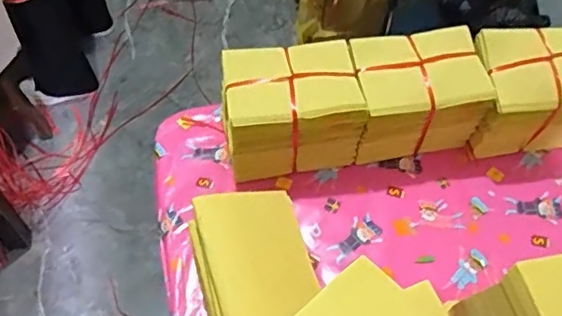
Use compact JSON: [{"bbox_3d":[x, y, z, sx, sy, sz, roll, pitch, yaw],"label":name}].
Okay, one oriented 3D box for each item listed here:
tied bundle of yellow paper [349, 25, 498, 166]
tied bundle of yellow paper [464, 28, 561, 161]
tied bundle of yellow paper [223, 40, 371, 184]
[{"bbox_3d":[0.178,-0.080,0.764,0.163,0.135,0.111,-9,56,-6],"label":"tied bundle of yellow paper"},{"bbox_3d":[0.344,-0.082,0.774,0.163,0.157,0.113,-5,56,-4],"label":"tied bundle of yellow paper"},{"bbox_3d":[0.014,-0.060,0.741,0.167,0.129,0.118,-8,57,-7],"label":"tied bundle of yellow paper"}]

